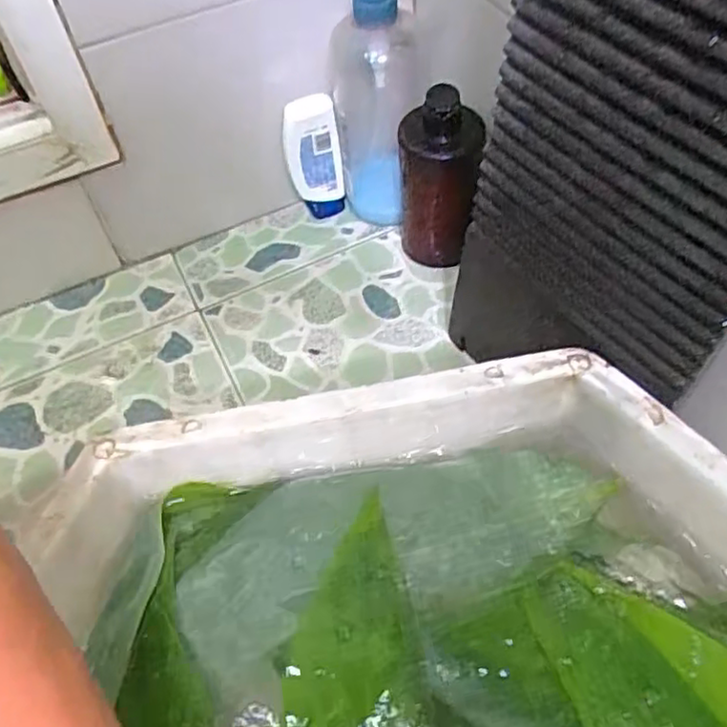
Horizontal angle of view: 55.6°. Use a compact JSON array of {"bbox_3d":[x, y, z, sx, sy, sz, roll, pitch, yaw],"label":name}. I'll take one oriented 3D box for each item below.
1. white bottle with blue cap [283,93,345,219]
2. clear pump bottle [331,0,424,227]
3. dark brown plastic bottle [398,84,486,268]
[{"bbox_3d":[-0.046,-0.193,0.655,0.049,0.125,0.026,-12,56,-3],"label":"white bottle with blue cap"},{"bbox_3d":[0.012,-0.231,0.604,0.077,0.256,0.060,-4,56,2],"label":"clear pump bottle"},{"bbox_3d":[0.066,-0.159,0.605,0.068,0.160,0.061,0,56,5],"label":"dark brown plastic bottle"}]

